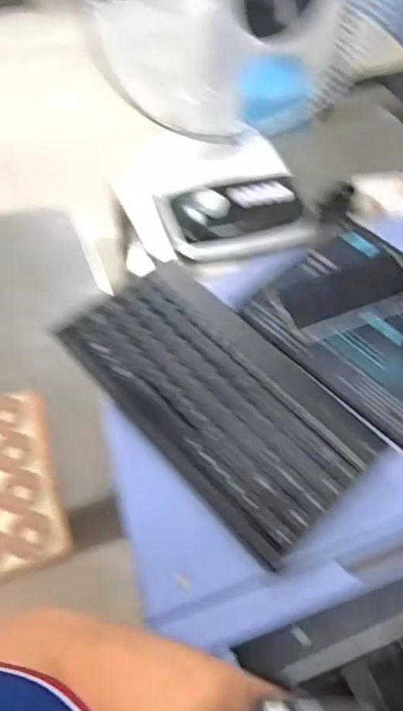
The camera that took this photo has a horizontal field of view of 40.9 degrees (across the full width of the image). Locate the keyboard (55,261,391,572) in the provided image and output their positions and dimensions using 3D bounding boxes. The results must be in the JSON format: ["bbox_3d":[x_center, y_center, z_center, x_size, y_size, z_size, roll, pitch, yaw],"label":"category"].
[{"bbox_3d":[0.010,0.037,0.492,0.143,0.033,0.279,-37,66,-25],"label":"keyboard"}]

